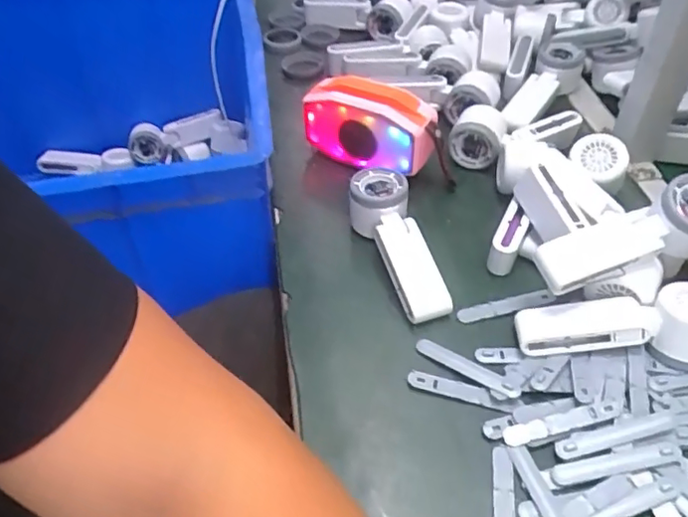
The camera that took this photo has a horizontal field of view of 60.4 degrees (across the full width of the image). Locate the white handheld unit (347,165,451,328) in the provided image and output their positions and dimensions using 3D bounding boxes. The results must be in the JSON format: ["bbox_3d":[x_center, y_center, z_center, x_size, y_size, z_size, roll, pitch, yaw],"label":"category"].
[{"bbox_3d":[0.053,-0.014,0.576,0.056,0.049,0.168,-17,65,-15],"label":"white handheld unit"}]

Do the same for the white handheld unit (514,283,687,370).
[{"bbox_3d":[0.236,0.058,0.509,0.169,0.047,0.060,-3,46,13],"label":"white handheld unit"}]

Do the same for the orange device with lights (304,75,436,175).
[{"bbox_3d":[0.028,-0.143,0.658,0.150,0.096,0.054,22,51,19],"label":"orange device with lights"}]

